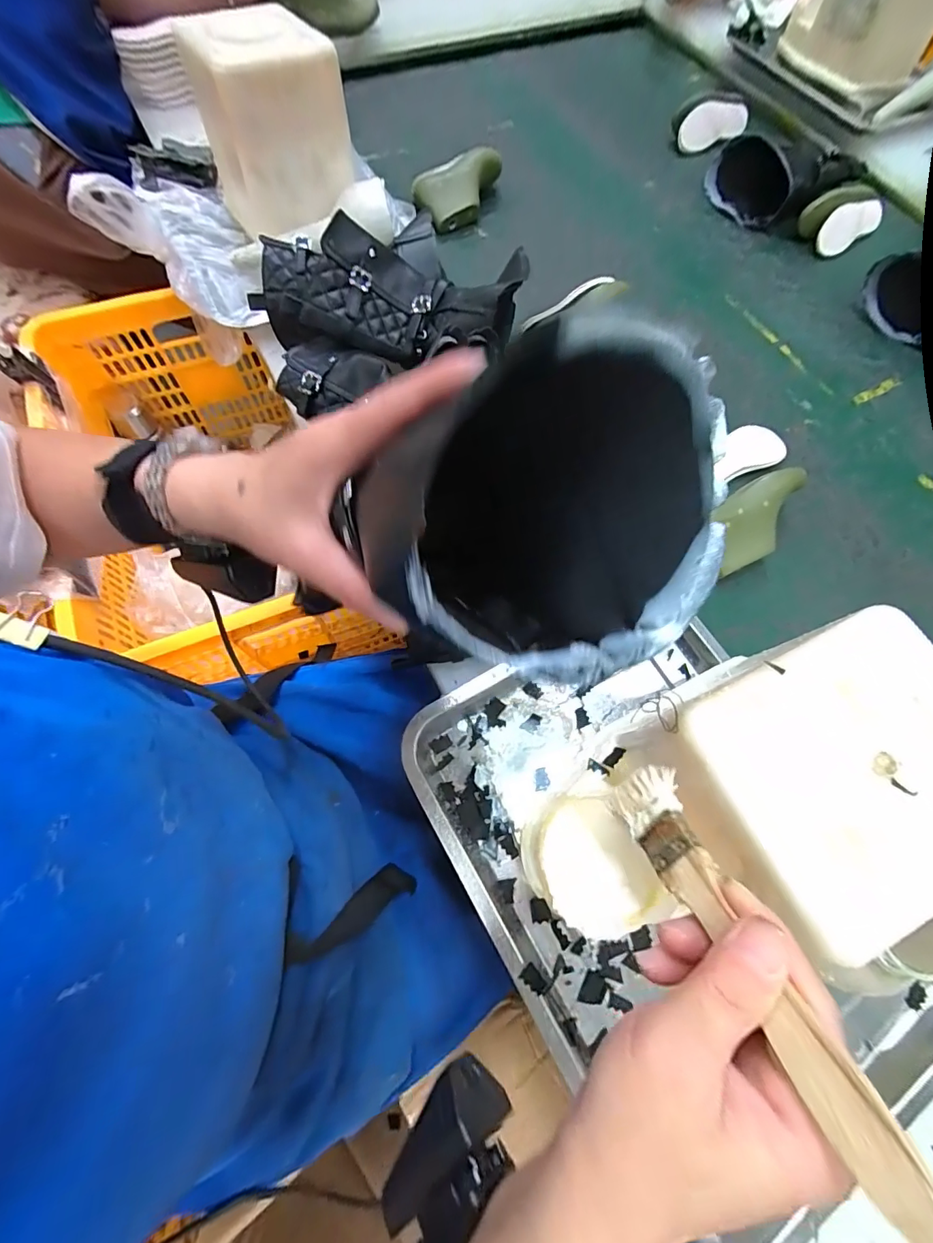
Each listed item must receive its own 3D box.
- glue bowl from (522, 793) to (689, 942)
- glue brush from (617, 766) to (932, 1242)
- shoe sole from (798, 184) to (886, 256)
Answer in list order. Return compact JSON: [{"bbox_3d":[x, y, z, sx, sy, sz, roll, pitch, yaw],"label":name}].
[{"bbox_3d":[0.080,0.170,0.329,0.073,0.059,0.081,-25,72,-11],"label":"glue bowl"},{"bbox_3d":[0.094,0.113,0.163,0.028,0.009,0.138,-46,30,19],"label":"glue brush"},{"bbox_3d":[0.624,-0.663,0.748,0.175,0.053,0.076,-35,74,-14],"label":"shoe sole"}]

